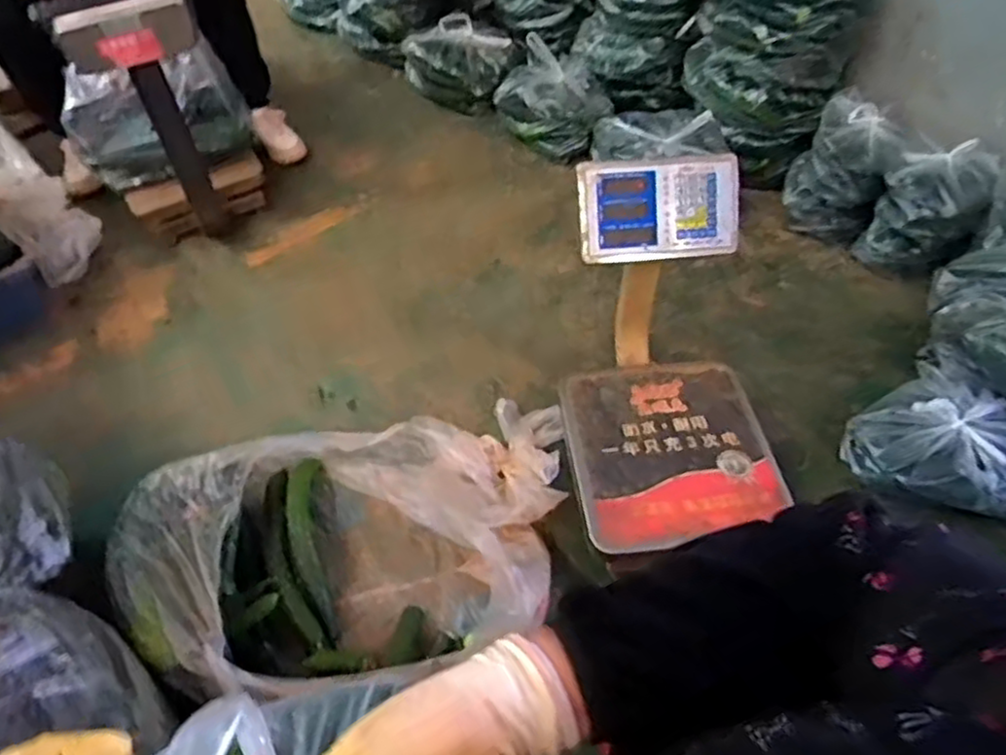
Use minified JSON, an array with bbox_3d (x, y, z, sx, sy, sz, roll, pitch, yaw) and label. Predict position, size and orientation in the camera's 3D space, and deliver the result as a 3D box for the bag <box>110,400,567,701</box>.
[{"bbox_3d":[-0.176,0.217,0.999,0.640,0.192,0.406,-14,49,-11],"label":"bag"}]

